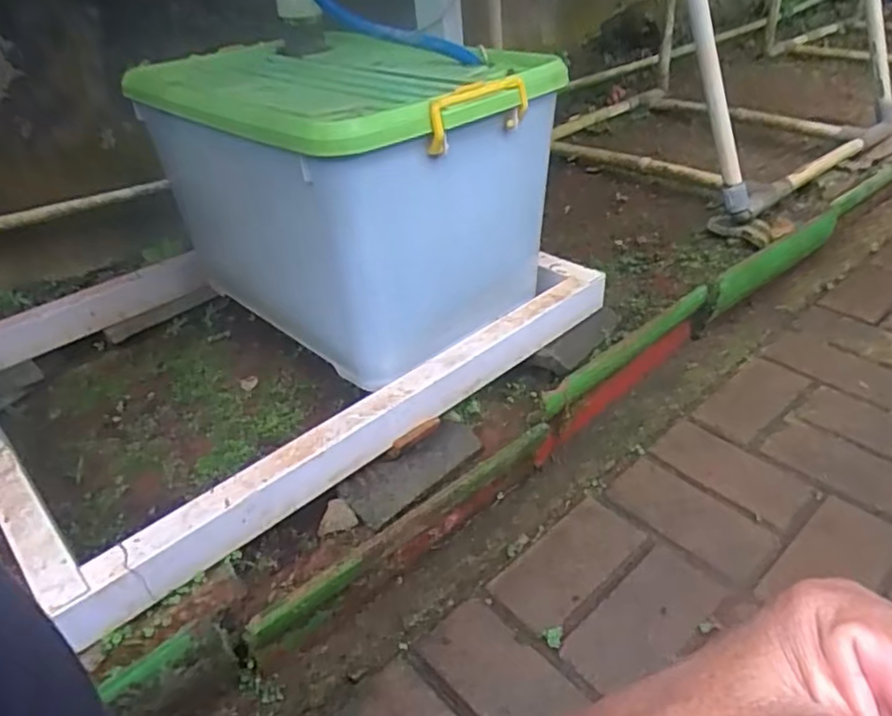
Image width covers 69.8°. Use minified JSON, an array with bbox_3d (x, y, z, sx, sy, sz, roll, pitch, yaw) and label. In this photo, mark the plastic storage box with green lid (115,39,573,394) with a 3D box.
[{"bbox_3d":[-0.143,-0.217,0.892,0.336,0.353,0.514,-31,41,-31],"label":"plastic storage box with green lid"}]

